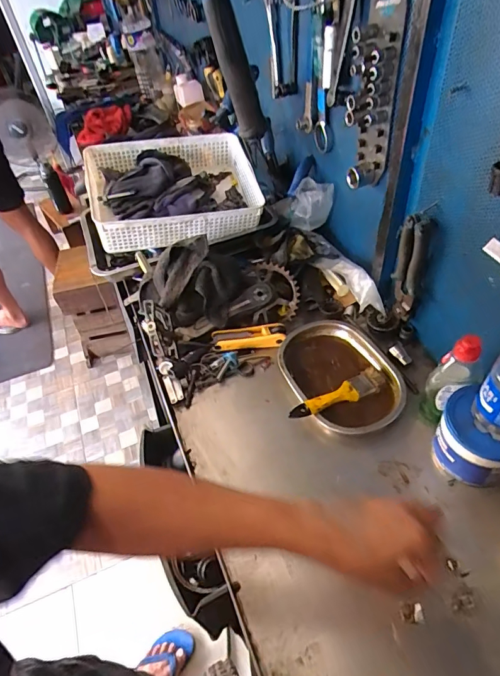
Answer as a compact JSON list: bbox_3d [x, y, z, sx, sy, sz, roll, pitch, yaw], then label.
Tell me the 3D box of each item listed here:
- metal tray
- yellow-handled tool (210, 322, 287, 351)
[{"bbox_3d":[0.147,0.058,0.701,0.161,0.033,0.219,-23,48,-14],"label":"metal tray"},{"bbox_3d":[-0.001,0.002,0.768,0.126,0.028,0.040,-7,46,1],"label":"yellow-handled tool"}]

